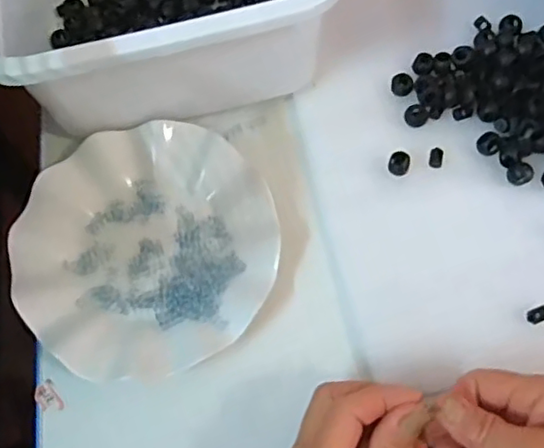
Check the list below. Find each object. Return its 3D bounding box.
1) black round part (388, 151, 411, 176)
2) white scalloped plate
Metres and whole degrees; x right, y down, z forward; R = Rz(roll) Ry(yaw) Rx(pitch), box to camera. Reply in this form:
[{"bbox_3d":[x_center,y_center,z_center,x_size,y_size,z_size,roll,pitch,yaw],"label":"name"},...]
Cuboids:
[{"bbox_3d":[0.094,-0.045,0.446,0.015,0.009,0.018,13,68,6],"label":"black round part"},{"bbox_3d":[-0.089,0.014,0.428,0.177,0.017,0.179,0,67,1],"label":"white scalloped plate"}]

